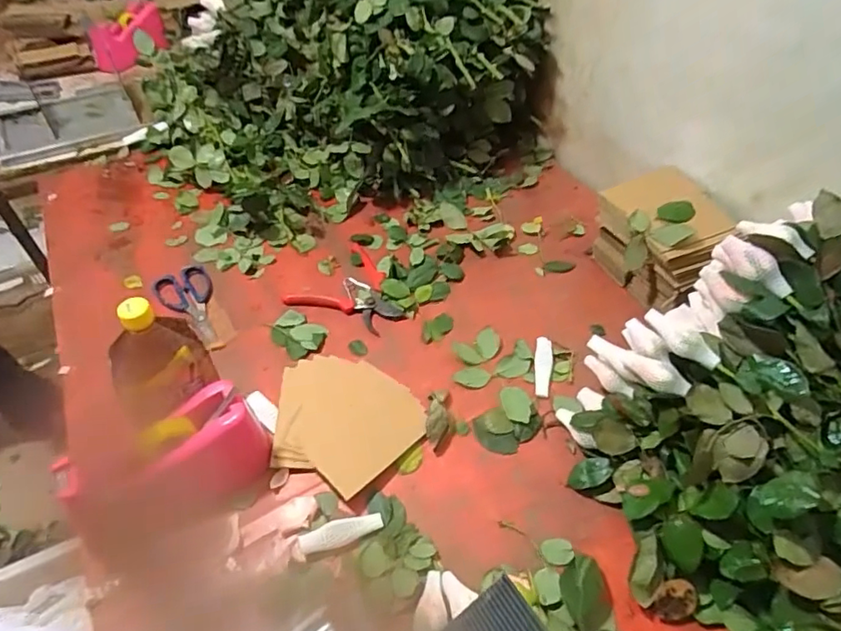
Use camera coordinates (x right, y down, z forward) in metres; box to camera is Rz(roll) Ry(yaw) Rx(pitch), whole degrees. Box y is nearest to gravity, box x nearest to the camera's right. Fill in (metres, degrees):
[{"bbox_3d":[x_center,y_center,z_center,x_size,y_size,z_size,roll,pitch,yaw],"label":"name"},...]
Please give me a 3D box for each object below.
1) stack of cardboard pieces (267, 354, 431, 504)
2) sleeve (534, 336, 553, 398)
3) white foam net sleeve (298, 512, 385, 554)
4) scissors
[{"bbox_3d":[-0.104,0.124,0.675,0.187,0.018,0.173,36,58,28],"label":"stack of cardboard pieces"},{"bbox_3d":[0.167,0.069,0.733,0.024,0.009,0.095,9,49,8],"label":"sleeve"},{"bbox_3d":[-0.087,0.238,0.592,0.091,0.008,0.027,-13,50,-11],"label":"white foam net sleeve"},{"bbox_3d":[-0.345,-0.016,0.814,0.080,0.020,0.172,-24,53,-20],"label":"scissors"}]

